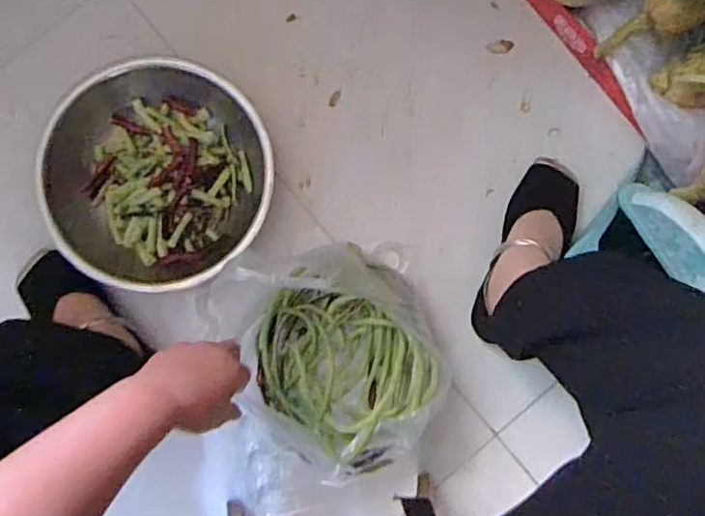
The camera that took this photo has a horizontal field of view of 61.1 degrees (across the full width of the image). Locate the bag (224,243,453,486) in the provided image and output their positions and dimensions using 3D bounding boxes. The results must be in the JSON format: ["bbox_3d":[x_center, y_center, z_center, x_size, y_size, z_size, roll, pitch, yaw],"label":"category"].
[{"bbox_3d":[-0.007,0.127,0.714,0.240,0.179,0.263,5,88,-2],"label":"bag"}]

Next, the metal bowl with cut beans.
[{"bbox_3d":[-0.235,-0.100,0.739,0.269,0.072,0.269,0,88,-2],"label":"metal bowl with cut beans"}]

